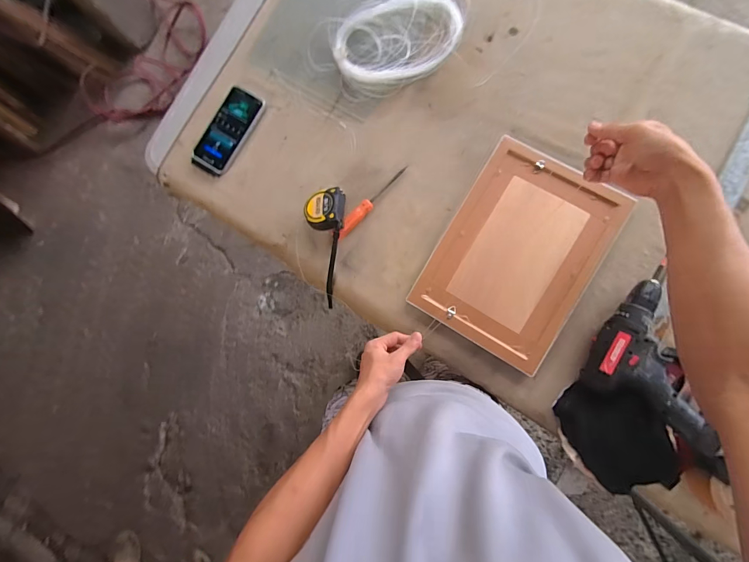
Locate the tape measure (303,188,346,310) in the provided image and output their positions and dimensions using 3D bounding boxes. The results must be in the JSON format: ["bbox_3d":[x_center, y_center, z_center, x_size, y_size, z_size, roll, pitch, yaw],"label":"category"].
[{"bbox_3d":[-0.084,-0.052,0.617,0.067,0.053,0.214,0,101,7],"label":"tape measure"}]

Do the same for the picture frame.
[{"bbox_3d":[0.234,-0.046,0.570,0.232,0.022,0.321,31,92,7],"label":"picture frame"}]

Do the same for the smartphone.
[{"bbox_3d":[-0.274,-0.281,0.658,0.072,0.013,0.166,29,92,7],"label":"smartphone"}]

